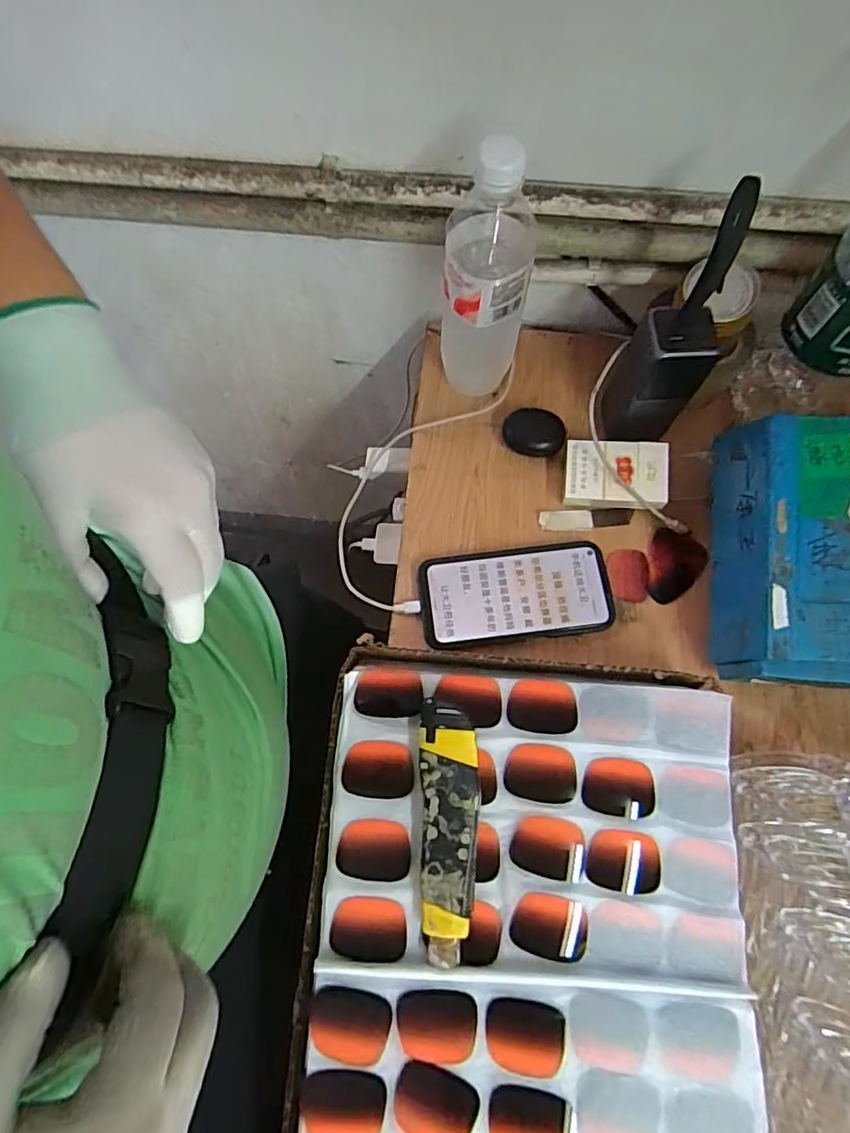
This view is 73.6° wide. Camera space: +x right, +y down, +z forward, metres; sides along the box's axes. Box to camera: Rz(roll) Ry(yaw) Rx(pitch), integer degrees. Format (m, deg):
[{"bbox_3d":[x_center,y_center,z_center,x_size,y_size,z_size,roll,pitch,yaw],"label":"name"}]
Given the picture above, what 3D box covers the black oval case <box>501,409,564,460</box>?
[{"bbox_3d":[0.105,-0.128,0.547,0.058,0.017,0.043,19,73,7],"label":"black oval case"}]

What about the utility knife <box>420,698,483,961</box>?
[{"bbox_3d":[0.016,0.170,0.371,0.037,0.021,0.154,-1,72,0],"label":"utility knife"}]

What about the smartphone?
[{"bbox_3d":[0.080,0.025,0.499,0.165,0.014,0.080,-7,72,-1],"label":"smartphone"}]

